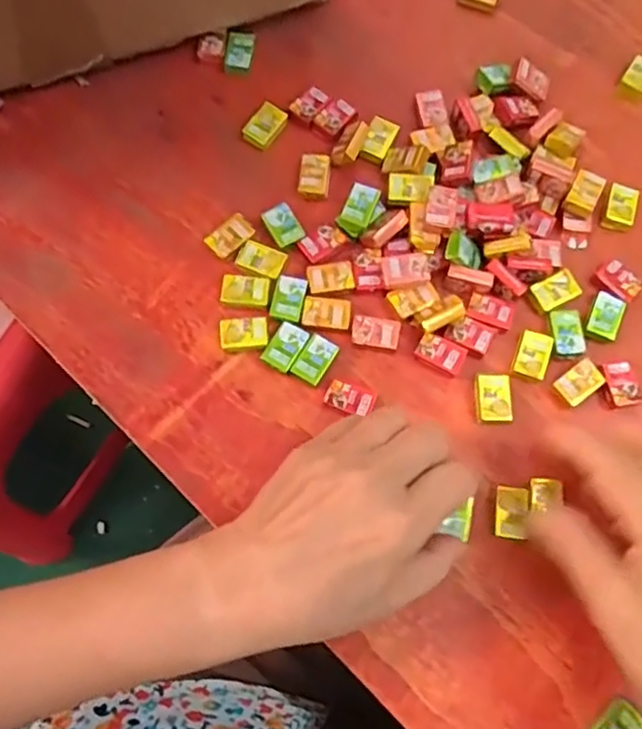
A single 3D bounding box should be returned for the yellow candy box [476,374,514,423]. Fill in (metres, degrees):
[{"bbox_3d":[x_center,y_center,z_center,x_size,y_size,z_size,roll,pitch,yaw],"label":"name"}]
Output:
[{"bbox_3d":[0.093,0.018,0.336,0.019,0.004,0.026,1,73,-1],"label":"yellow candy box"}]

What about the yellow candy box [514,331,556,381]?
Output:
[{"bbox_3d":[0.116,-0.005,0.342,0.017,0.005,0.025,17,74,4],"label":"yellow candy box"}]

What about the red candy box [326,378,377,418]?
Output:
[{"bbox_3d":[0.016,0.018,0.333,0.026,0.008,0.016,17,74,3],"label":"red candy box"}]

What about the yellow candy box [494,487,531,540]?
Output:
[{"bbox_3d":[0.097,0.075,0.317,0.016,0.004,0.025,9,73,1],"label":"yellow candy box"}]

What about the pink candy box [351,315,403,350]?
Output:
[{"bbox_3d":[0.031,-0.018,0.343,0.026,0.005,0.018,11,73,2],"label":"pink candy box"}]

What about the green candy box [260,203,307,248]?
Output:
[{"bbox_3d":[-0.022,-0.080,0.359,0.018,0.004,0.025,-30,76,-10],"label":"green candy box"}]

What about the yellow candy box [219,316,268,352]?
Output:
[{"bbox_3d":[-0.042,-0.017,0.341,0.026,0.005,0.017,-4,74,-3],"label":"yellow candy box"}]

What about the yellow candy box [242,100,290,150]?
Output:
[{"bbox_3d":[-0.034,-0.146,0.380,0.018,0.007,0.029,37,76,9],"label":"yellow candy box"}]

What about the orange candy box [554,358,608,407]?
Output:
[{"bbox_3d":[0.140,0.009,0.338,0.025,0.004,0.017,-36,78,-11],"label":"orange candy box"}]

